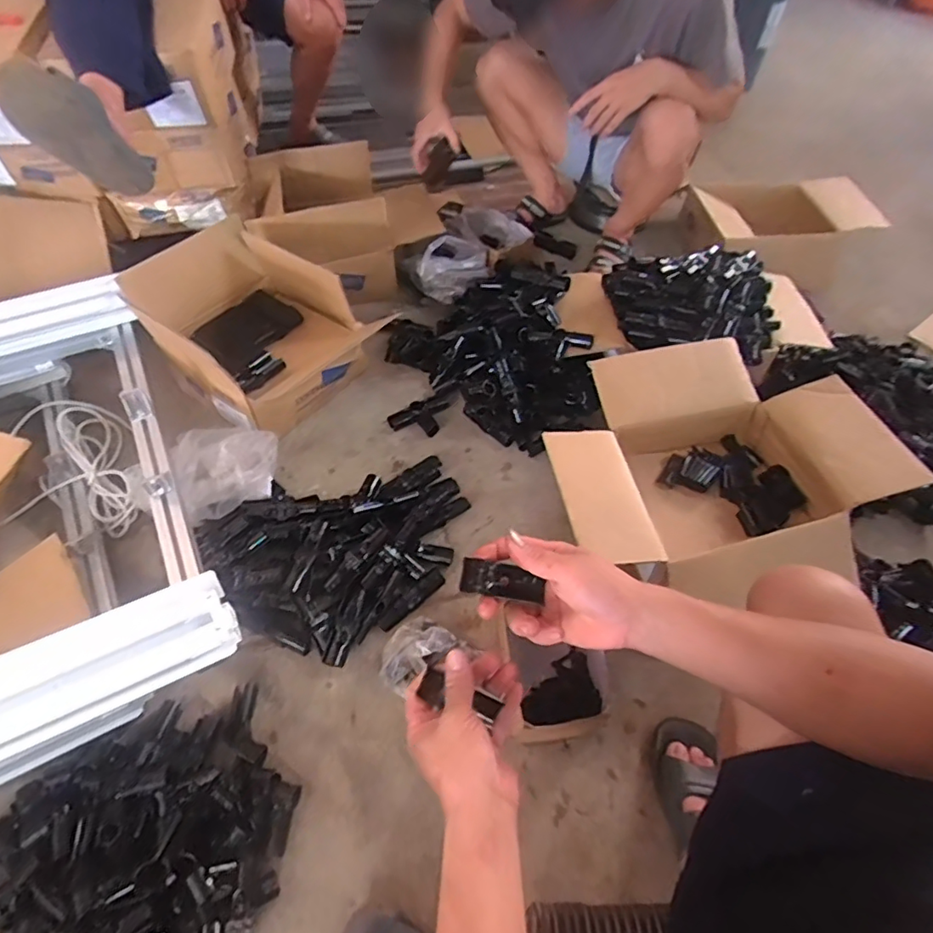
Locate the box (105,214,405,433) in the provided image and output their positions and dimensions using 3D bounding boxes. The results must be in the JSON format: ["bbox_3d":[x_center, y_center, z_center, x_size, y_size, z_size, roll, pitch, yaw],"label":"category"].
[{"bbox_3d":[-0.431,-0.274,1.122,0.371,0.220,0.308,34,59,23],"label":"box"}]

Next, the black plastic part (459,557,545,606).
[{"bbox_3d":[0.033,0.106,0.518,0.075,0.008,0.033,8,91,6],"label":"black plastic part"}]

